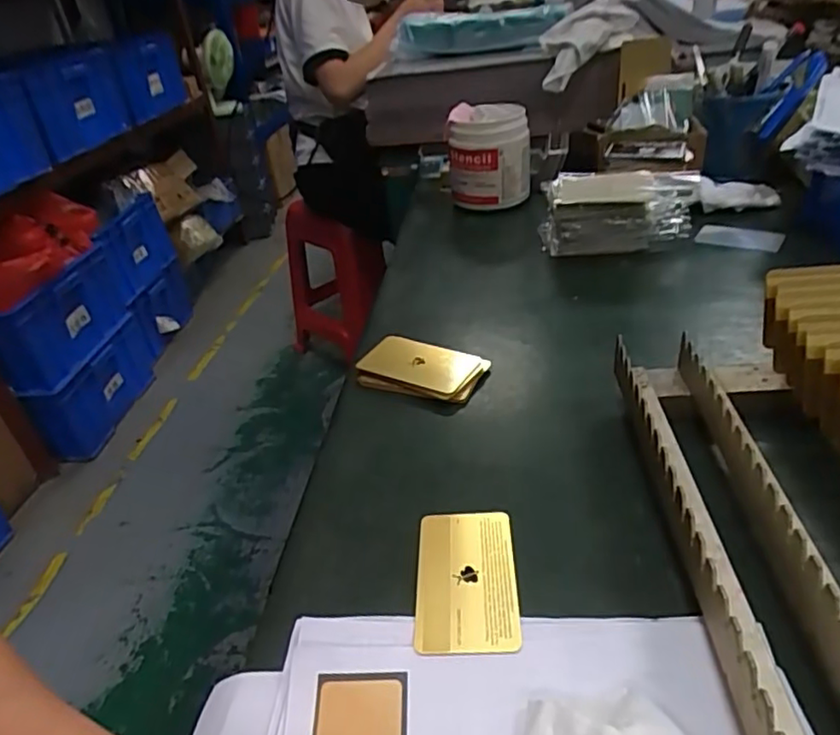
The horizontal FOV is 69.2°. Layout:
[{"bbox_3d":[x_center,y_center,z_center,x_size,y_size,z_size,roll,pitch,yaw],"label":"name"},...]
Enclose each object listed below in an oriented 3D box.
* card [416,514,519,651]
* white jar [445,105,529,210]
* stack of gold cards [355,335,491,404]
[{"bbox_3d":[0.023,0.106,0.311,0.049,0.004,0.083,-4,34,6],"label":"card"},{"bbox_3d":[0.085,-0.251,0.748,0.096,0.116,0.086,-3,34,7],"label":"white jar"},{"bbox_3d":[0.001,0.003,0.469,0.092,0.018,0.052,12,38,26],"label":"stack of gold cards"}]

